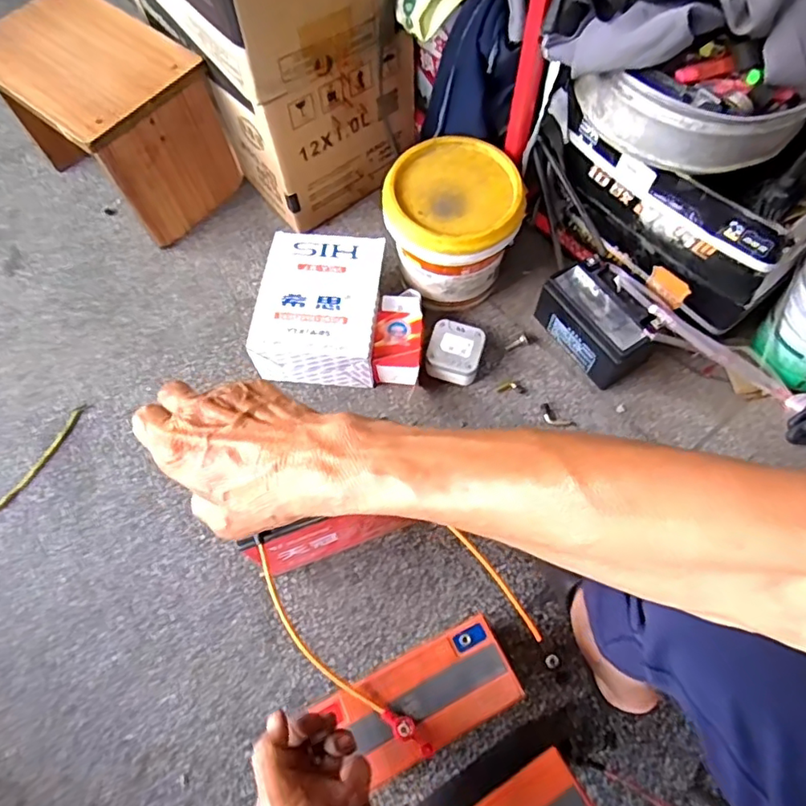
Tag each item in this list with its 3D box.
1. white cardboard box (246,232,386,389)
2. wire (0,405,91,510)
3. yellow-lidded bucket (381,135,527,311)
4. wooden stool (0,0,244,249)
[{"bbox_3d":[-0.111,-0.129,0.782,0.158,0.098,0.193,5,66,3],"label":"white cardboard box"},{"bbox_3d":[-0.527,0.105,0.734,0.268,0.004,0.093,-32,69,-15],"label":"wire"},{"bbox_3d":[0.064,-0.233,0.771,0.168,0.165,0.170,0,66,0],"label":"yellow-lidded bucket"},{"bbox_3d":[-0.435,-0.423,0.850,0.299,0.222,0.198,37,71,15],"label":"wooden stool"}]

